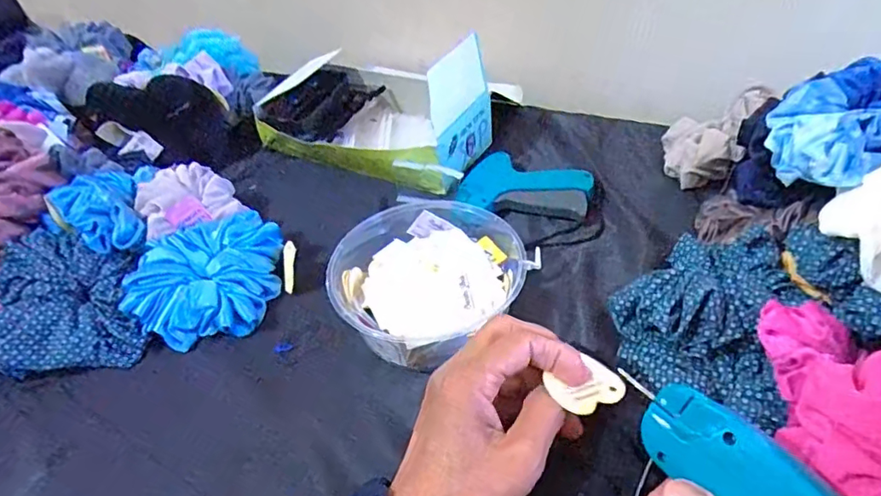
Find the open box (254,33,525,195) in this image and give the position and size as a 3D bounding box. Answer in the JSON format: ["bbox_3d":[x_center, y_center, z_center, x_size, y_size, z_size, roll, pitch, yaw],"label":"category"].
[{"bbox_3d":[-0.077,-0.153,0.591,0.240,0.110,0.138,15,46,21],"label":"open box"}]

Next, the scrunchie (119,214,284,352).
[{"bbox_3d":[-0.195,0.026,0.469,0.117,0.039,0.107,3,62,-5],"label":"scrunchie"}]

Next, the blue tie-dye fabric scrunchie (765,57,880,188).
[{"bbox_3d":[0.282,-0.081,0.379,0.103,0.069,0.093,24,50,29],"label":"blue tie-dye fabric scrunchie"}]

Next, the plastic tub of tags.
[{"bbox_3d":[-0.006,0.020,0.432,0.152,0.048,0.135,-33,49,-27],"label":"plastic tub of tags"}]

